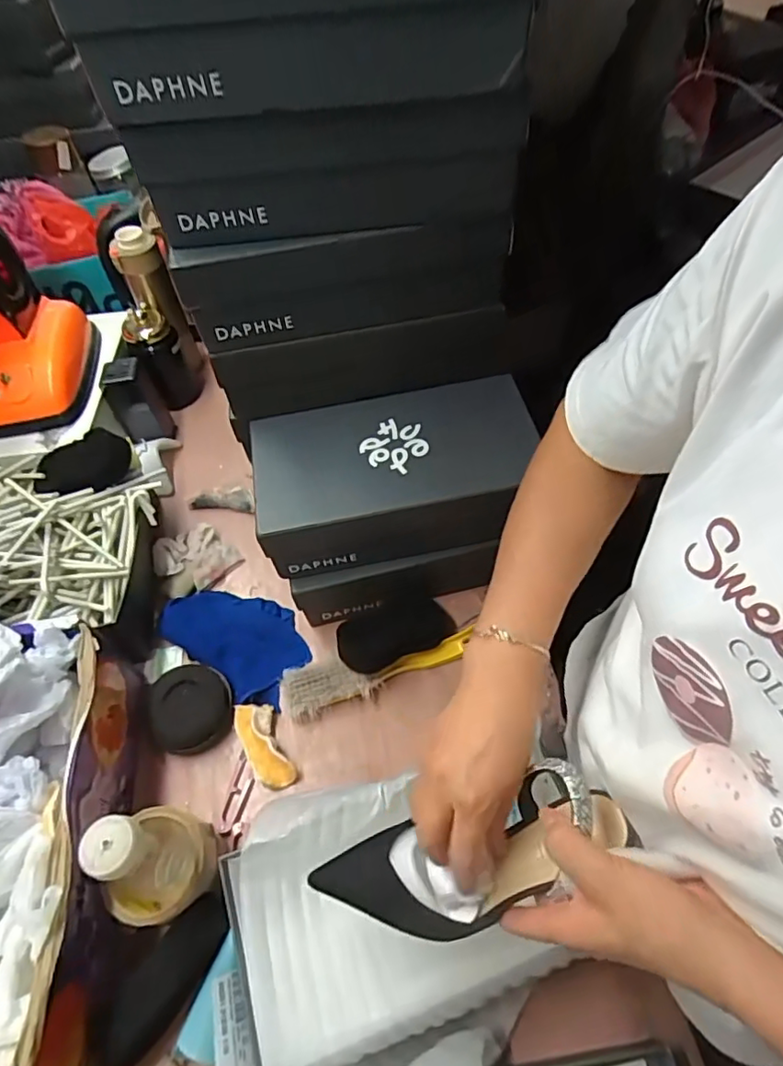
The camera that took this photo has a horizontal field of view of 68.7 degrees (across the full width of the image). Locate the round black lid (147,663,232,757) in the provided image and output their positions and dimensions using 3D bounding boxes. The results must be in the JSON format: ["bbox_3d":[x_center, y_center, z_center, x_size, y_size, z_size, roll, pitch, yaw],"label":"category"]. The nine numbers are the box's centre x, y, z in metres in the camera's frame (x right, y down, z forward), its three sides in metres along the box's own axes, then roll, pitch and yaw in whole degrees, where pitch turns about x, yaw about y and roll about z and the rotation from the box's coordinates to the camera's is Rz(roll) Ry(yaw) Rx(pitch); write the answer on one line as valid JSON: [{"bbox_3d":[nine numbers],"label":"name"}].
[{"bbox_3d":[-0.219,0.190,0.625,0.083,0.014,0.092,-6,63,-17],"label":"round black lid"}]

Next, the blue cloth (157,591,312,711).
[{"bbox_3d":[-0.188,0.124,0.683,0.179,0.025,0.113,21,60,17],"label":"blue cloth"}]

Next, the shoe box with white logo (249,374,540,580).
[{"bbox_3d":[0.005,-0.065,0.628,0.300,0.096,0.164,-12,56,-4],"label":"shoe box with white logo"}]

